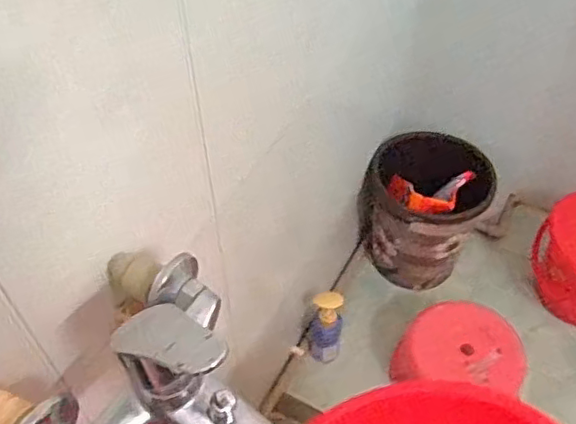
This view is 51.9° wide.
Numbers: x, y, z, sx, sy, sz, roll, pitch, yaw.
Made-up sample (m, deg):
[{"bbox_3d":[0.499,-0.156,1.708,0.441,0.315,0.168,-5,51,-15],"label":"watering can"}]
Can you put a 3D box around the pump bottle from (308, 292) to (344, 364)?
[{"bbox_3d":[0.077,0.244,1.238,0.069,0.195,0.068,0,49,0],"label":"pump bottle"}]

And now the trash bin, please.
[{"bbox_3d":[0.310,-0.002,1.381,0.236,0.288,0.243,0,49,0],"label":"trash bin"}]

